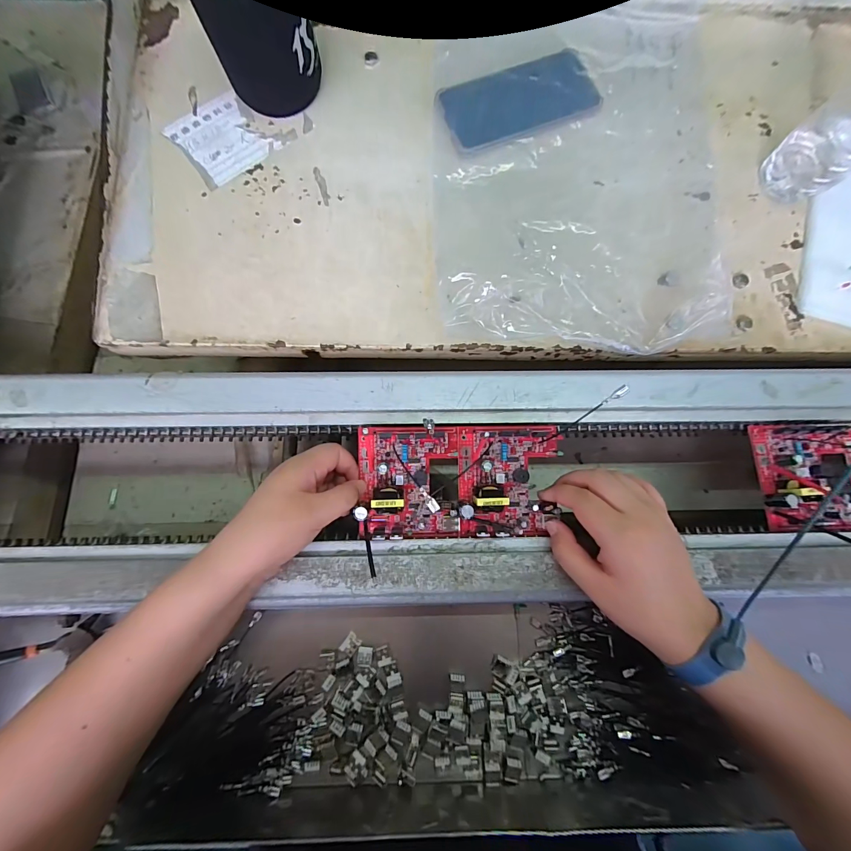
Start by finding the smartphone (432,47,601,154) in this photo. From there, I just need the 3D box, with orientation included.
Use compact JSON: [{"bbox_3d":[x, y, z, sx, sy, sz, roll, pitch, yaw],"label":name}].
[{"bbox_3d":[0.098,-0.337,0.383,0.161,0.011,0.077,-23,86,-4],"label":"smartphone"}]

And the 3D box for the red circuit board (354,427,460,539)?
[{"bbox_3d":[-0.014,0.048,0.309,0.083,0.023,0.093,-1,84,-2],"label":"red circuit board"}]

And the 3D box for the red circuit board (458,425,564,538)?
[{"bbox_3d":[0.071,0.047,0.312,0.083,0.024,0.094,0,84,-2],"label":"red circuit board"}]

